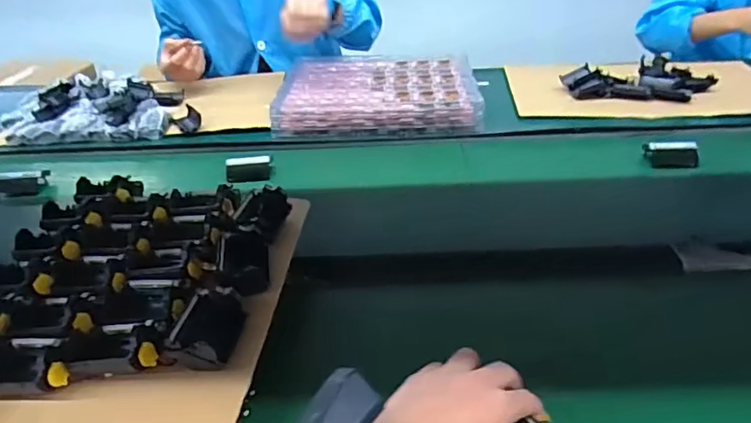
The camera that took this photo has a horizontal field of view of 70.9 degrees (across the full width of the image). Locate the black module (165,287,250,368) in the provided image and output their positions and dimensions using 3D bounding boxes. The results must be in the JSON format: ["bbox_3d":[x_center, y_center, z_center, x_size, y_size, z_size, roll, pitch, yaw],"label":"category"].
[{"bbox_3d":[-0.150,0.106,0.479,0.046,0.039,0.077,2,36,6],"label":"black module"}]

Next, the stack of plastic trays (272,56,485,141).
[{"bbox_3d":[0.005,-0.241,1.026,0.367,0.050,0.318,0,36,3],"label":"stack of plastic trays"}]

